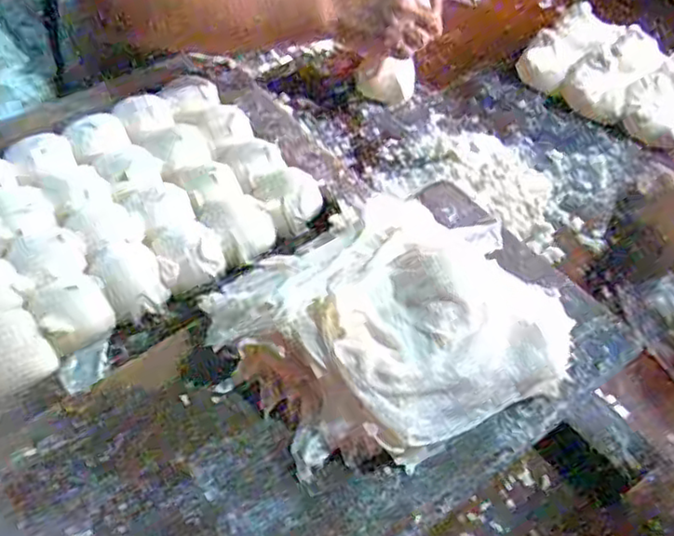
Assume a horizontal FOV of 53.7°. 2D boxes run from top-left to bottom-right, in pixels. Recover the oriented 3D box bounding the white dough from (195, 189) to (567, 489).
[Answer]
[{"bbox_3d":[0.049,0.035,0.501,0.253,0.068,0.192,-23,58,-20],"label":"white dough"}]

